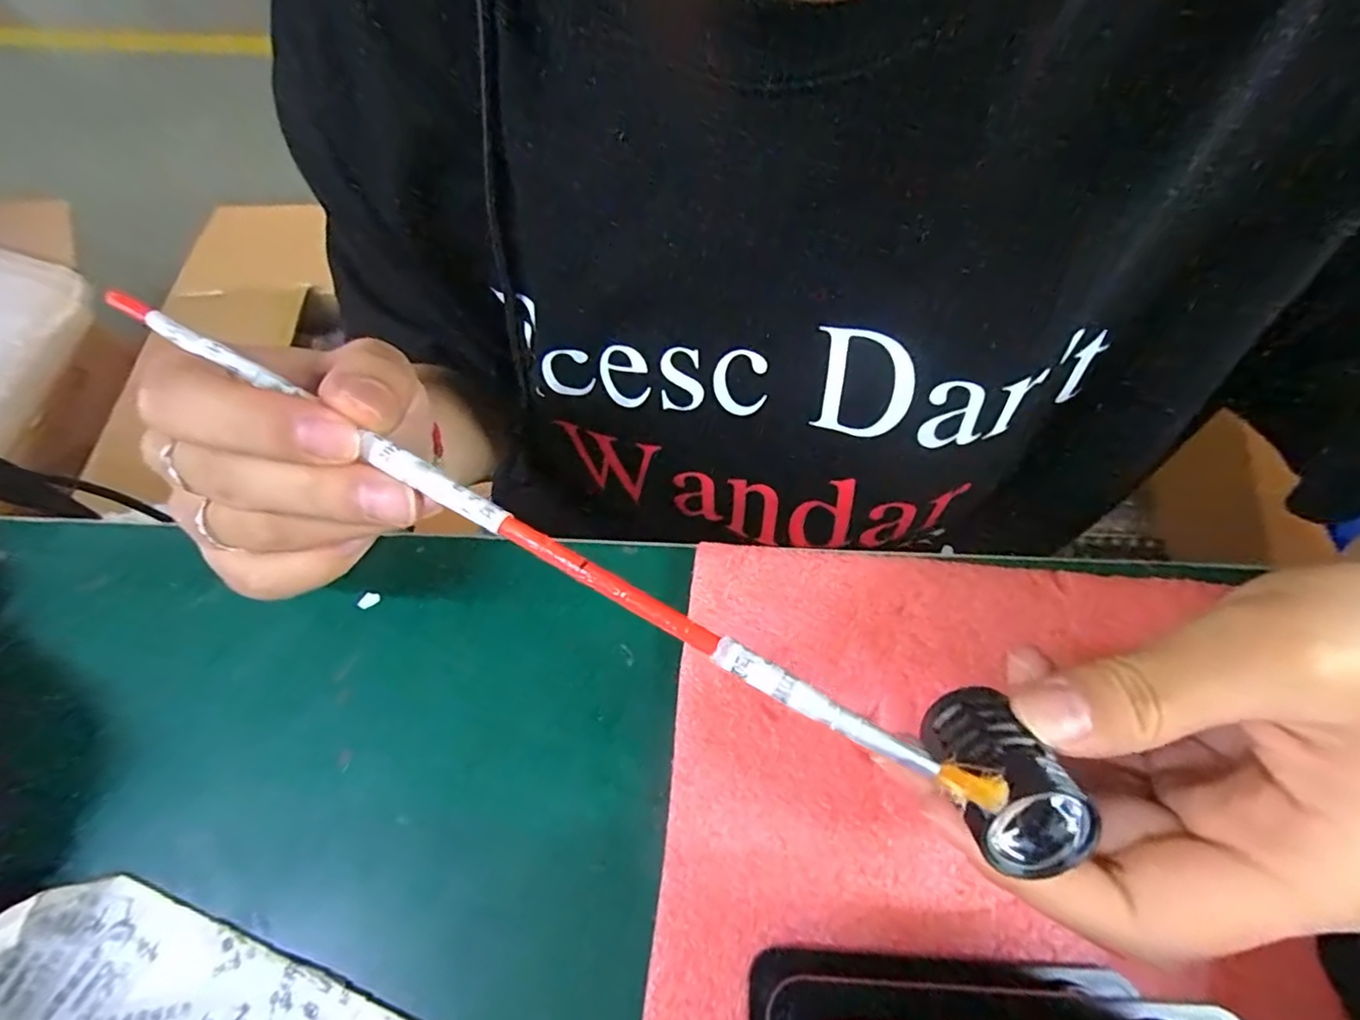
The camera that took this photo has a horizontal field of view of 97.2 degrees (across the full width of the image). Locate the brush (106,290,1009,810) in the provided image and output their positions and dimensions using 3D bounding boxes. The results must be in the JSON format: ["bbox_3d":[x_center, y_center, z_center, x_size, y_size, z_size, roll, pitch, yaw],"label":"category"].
[{"bbox_3d":[-0.041,0.002,0.138,0.235,0.006,0.006,28,67,10],"label":"brush"}]

